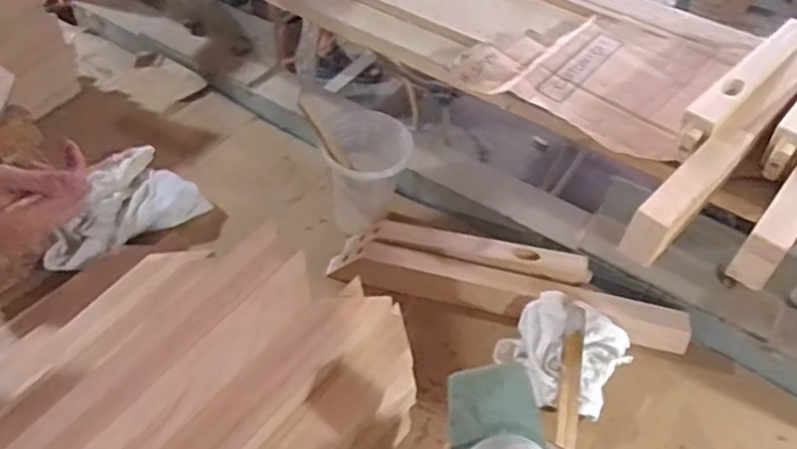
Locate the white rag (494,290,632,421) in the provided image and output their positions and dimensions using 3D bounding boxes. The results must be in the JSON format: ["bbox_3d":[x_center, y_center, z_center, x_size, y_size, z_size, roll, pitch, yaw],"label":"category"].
[{"bbox_3d":[0.185,0.141,0.752,0.129,0.060,0.124,29,52,19],"label":"white rag"}]

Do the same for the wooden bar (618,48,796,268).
[{"bbox_3d":[0.336,-0.092,0.639,0.034,0.049,0.399,37,56,25],"label":"wooden bar"}]

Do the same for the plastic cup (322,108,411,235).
[{"bbox_3d":[-0.046,-0.069,0.864,0.108,0.126,0.090,-5,49,-9],"label":"plastic cup"}]

